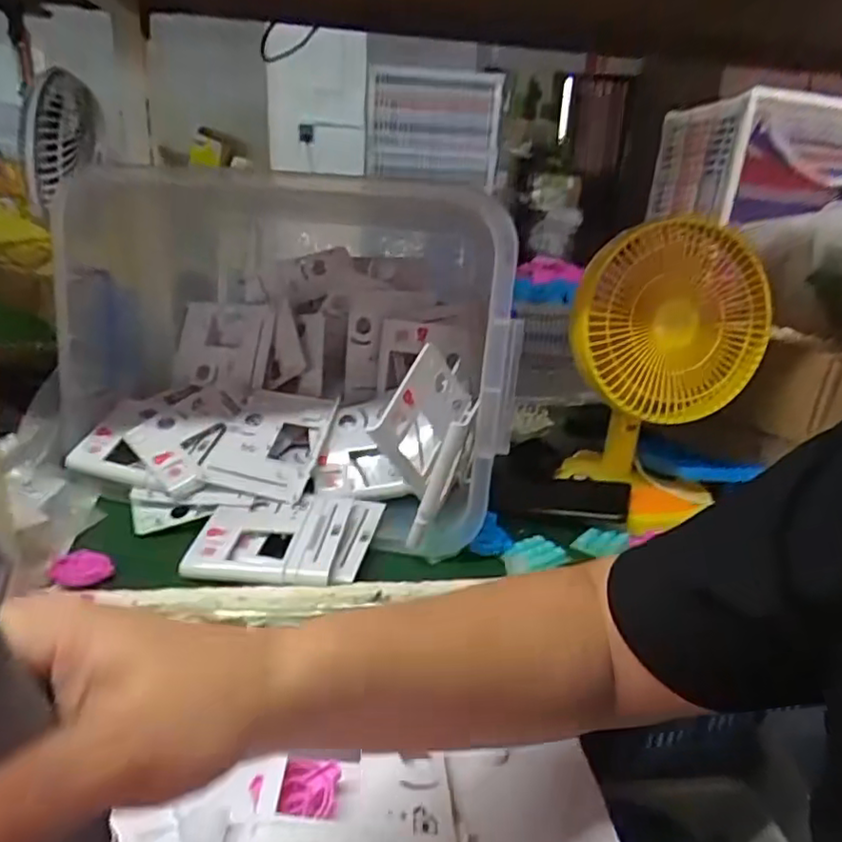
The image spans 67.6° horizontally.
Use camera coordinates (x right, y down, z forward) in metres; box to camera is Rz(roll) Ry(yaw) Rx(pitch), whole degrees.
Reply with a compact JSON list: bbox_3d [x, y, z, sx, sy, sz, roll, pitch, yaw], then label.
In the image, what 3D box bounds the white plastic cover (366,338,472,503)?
[{"bbox_3d":[0.005,-0.008,0.625,0.021,0.110,0.121,14,62,33],"label":"white plastic cover"}]

